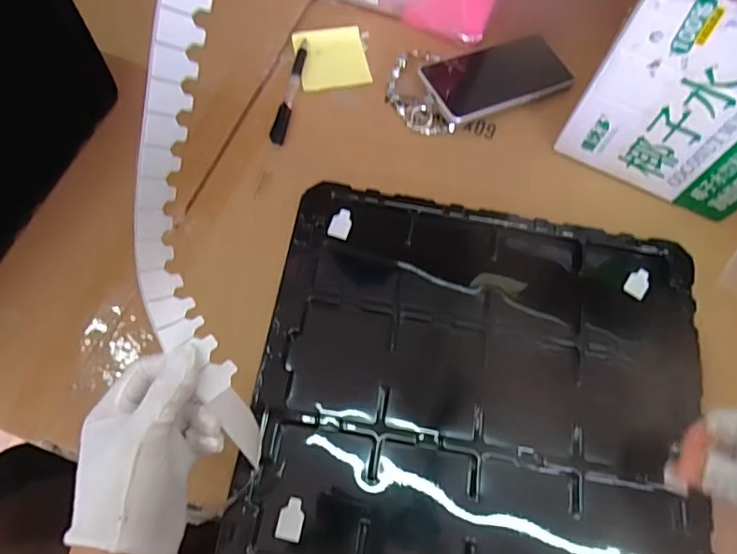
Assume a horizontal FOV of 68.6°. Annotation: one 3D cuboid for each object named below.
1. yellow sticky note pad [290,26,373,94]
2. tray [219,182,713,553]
[{"bbox_3d":[-0.039,-0.238,0.586,0.074,0.005,0.080,-11,69,-7],"label":"yellow sticky note pad"},{"bbox_3d":[0.096,0.096,0.460,0.365,0.023,0.325,10,68,2],"label":"tray"}]

